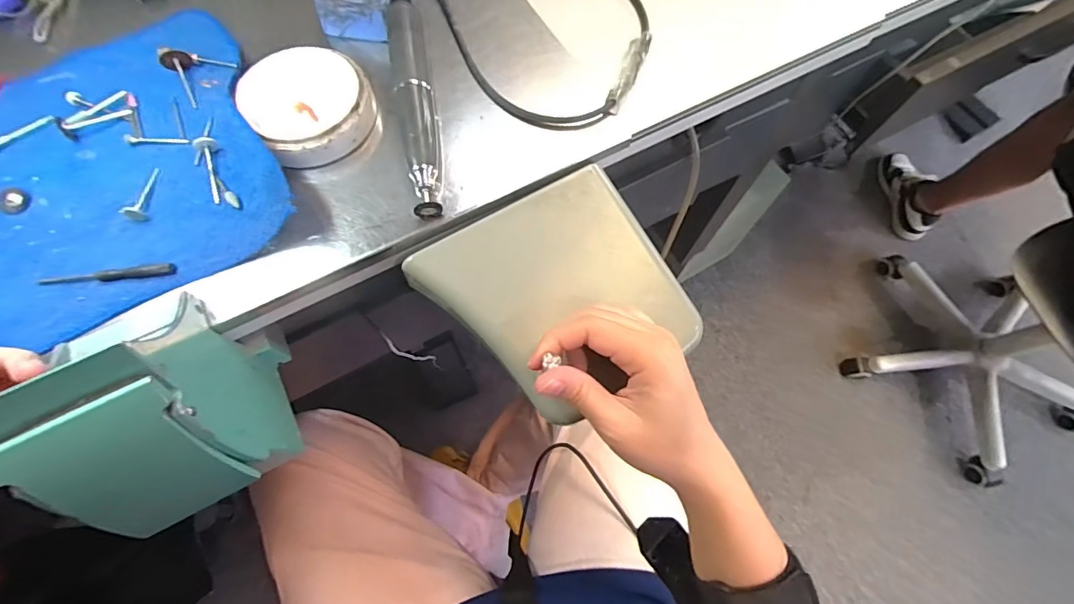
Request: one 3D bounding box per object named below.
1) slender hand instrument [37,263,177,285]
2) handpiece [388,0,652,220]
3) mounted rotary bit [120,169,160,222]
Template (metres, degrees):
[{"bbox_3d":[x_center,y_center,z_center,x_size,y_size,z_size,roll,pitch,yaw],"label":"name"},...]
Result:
[{"bbox_3d":[-0.264,-0.016,0.285,0.075,0.010,0.006,-9,69,-4],"label":"slender hand instrument"},{"bbox_3d":[-0.011,-0.215,0.356,0.196,0.033,0.302,-9,69,-4],"label":"handpiece"},{"bbox_3d":[-0.259,-0.072,0.303,0.011,0.013,0.040,-9,69,-4],"label":"mounted rotary bit"}]

